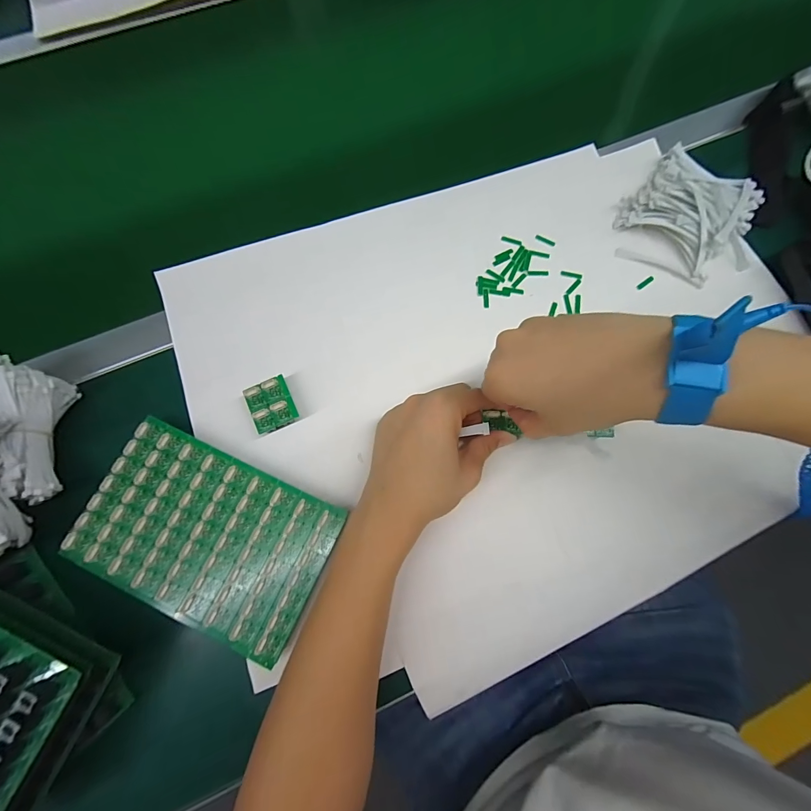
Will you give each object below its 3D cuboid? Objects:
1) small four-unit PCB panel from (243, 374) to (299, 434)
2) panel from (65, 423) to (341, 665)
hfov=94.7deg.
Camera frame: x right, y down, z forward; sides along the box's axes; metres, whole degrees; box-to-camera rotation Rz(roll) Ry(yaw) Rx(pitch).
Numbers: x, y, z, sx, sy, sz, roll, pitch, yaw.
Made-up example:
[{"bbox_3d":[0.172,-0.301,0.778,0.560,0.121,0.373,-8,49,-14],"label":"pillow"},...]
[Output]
[{"bbox_3d":[-0.116,-0.001,0.322,0.036,0.007,0.041,-23,82,-8],"label":"small four-unit PCB panel"},{"bbox_3d":[-0.156,0.101,0.294,0.186,0.004,0.116,24,77,5],"label":"panel"}]

